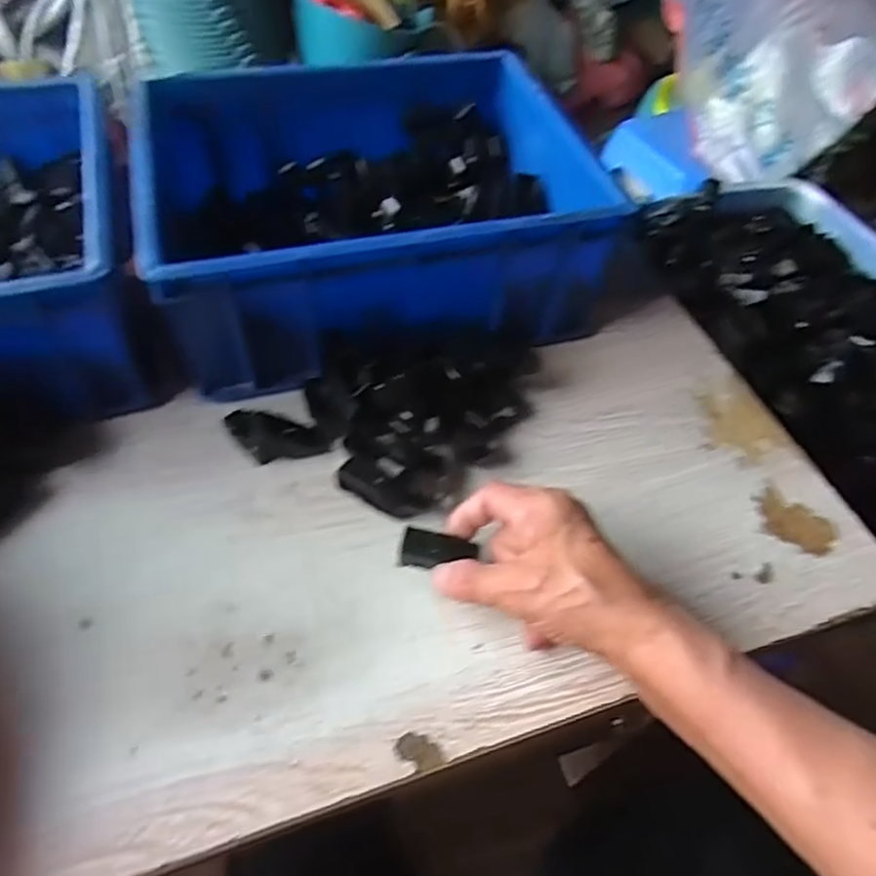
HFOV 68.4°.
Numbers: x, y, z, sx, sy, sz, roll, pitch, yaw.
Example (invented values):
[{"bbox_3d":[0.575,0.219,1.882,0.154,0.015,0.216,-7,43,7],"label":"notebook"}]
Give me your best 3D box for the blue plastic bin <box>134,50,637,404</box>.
[{"bbox_3d":[-0.061,-0.195,0.537,0.330,0.115,0.279,-13,55,-14],"label":"blue plastic bin"}]

